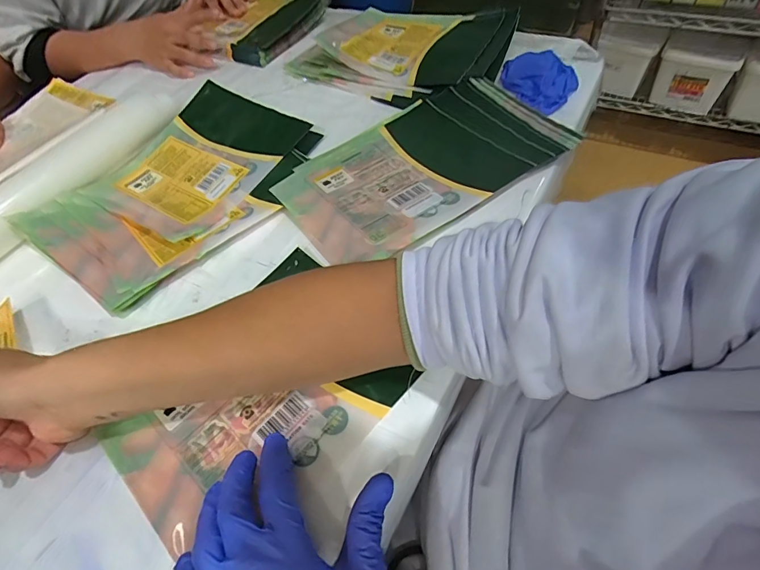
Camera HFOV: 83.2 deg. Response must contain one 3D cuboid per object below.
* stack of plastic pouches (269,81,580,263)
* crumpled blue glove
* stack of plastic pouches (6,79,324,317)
[{"bbox_3d":[0.042,-0.141,0.478,0.295,0.046,0.205,-33,57,-17],"label":"stack of plastic pouches"},{"bbox_3d":[0.192,-0.254,0.516,0.086,0.023,0.099,14,57,16],"label":"crumpled blue glove"},{"bbox_3d":[-0.220,-0.118,0.483,0.213,0.021,0.300,23,60,21],"label":"stack of plastic pouches"}]

